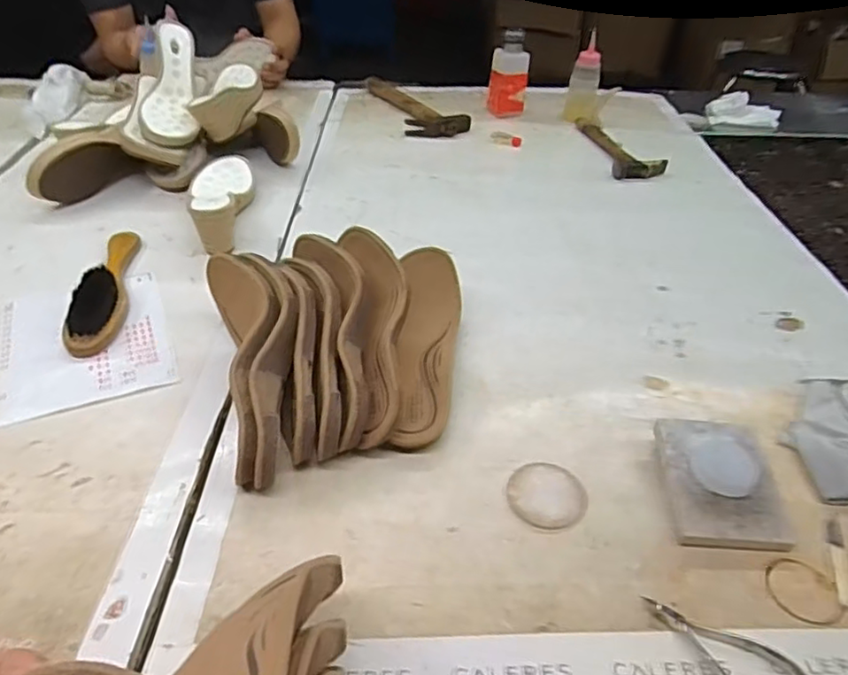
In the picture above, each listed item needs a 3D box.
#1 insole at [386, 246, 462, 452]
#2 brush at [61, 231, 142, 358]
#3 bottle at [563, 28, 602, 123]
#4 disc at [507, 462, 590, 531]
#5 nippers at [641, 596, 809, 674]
[{"bbox_3d":[0.002,0.004,0.575,0.058,0.043,0.218,4,50,2],"label":"insole"},{"bbox_3d":[-0.337,-0.059,0.664,0.048,0.034,0.214,-7,38,-12],"label":"brush"},{"bbox_3d":[0.279,-0.444,1.081,0.054,0.132,0.048,8,38,7],"label":"bottle"},{"bbox_3d":[0.094,0.119,0.479,0.057,0.004,0.058,1,37,-1],"label":"disc"},{"bbox_3d":[0.179,0.190,0.376,0.098,0.009,0.044,24,42,26],"label":"nippers"}]

